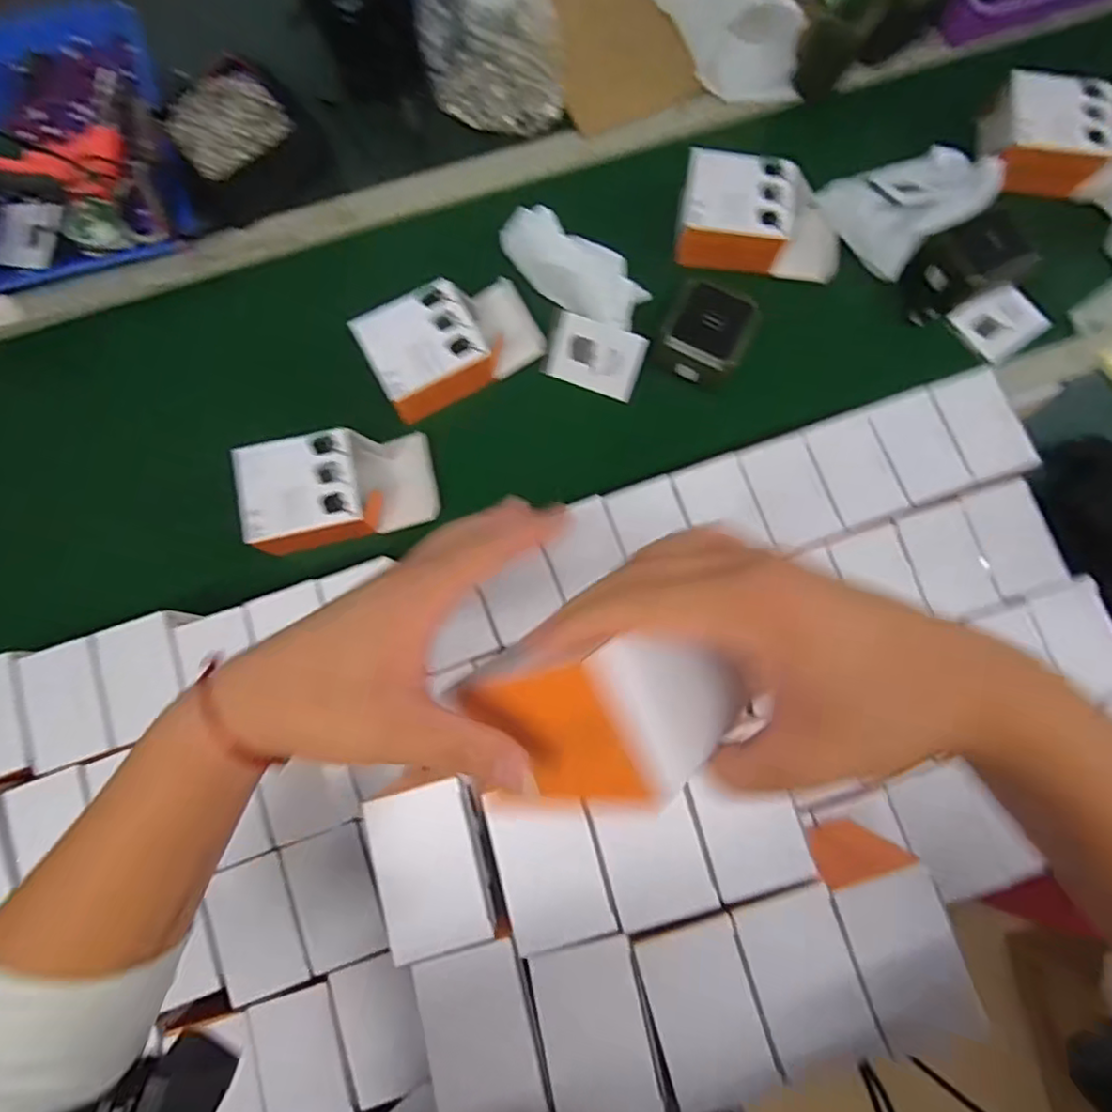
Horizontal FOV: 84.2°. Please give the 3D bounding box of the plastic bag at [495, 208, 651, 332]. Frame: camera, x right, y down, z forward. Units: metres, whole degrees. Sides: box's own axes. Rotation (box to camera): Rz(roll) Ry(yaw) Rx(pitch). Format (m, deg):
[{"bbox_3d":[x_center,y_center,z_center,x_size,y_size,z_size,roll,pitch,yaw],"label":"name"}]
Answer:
[{"bbox_3d":[0.016,-0.306,0.655,0.163,0.088,0.074,20,80,3],"label":"plastic bag"}]

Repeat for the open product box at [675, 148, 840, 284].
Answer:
[{"bbox_3d":[0.234,-0.379,0.688,0.183,0.053,0.107,7,80,1],"label":"open product box"}]

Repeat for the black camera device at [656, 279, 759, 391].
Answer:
[{"bbox_3d":[0.166,-0.241,0.669,0.088,0.039,0.098,23,80,4],"label":"black camera device"}]

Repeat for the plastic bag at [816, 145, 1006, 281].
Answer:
[{"bbox_3d":[0.408,-0.415,0.704,0.182,0.039,0.129,-34,82,-6],"label":"plastic bag"}]

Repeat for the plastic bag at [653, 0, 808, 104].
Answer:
[{"bbox_3d":[0.201,-0.641,0.726,0.093,0.095,0.201,-35,82,-6],"label":"plastic bag"}]

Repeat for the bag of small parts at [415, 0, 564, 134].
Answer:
[{"bbox_3d":[-0.077,-0.615,0.713,0.160,0.111,0.187,-6,80,-2],"label":"bag of small parts"}]

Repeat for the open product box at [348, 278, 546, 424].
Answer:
[{"bbox_3d":[-0.112,-0.234,0.662,0.178,0.060,0.100,-29,81,-5],"label":"open product box"}]

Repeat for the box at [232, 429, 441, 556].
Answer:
[{"bbox_3d":[-0.218,-0.067,0.621,0.182,0.047,0.105,-11,80,-2],"label":"box"}]

